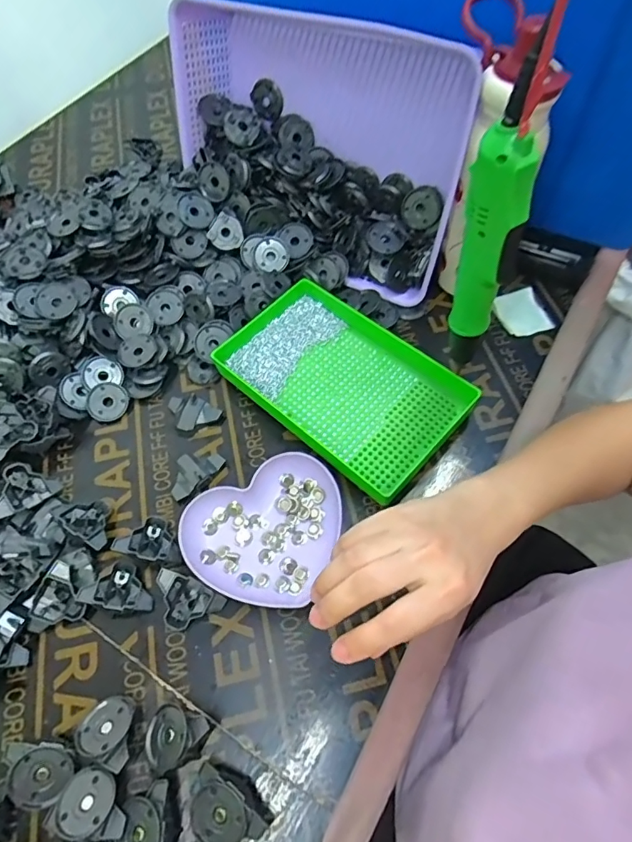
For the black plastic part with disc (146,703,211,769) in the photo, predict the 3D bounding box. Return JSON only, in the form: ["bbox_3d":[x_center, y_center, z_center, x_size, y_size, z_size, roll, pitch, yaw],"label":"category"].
[{"bbox_3d":[-0.108,0.248,0.387,0.048,0.022,0.042,3,60,27],"label":"black plastic part with disc"}]

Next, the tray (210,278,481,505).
[{"bbox_3d":[0.022,-0.045,0.539,0.257,0.035,0.150,39,69,21],"label":"tray"}]

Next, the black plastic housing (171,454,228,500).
[{"bbox_3d":[-0.123,0.051,0.507,0.060,0.017,0.036,-32,64,-14],"label":"black plastic housing"}]

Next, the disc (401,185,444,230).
[{"bbox_3d":[0.127,-0.253,0.589,0.050,0.013,0.047,10,108,32],"label":"disc"}]

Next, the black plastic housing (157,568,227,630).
[{"bbox_3d":[-0.115,0.160,0.436,0.055,0.028,0.040,15,63,11],"label":"black plastic housing"}]

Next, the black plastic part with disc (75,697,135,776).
[{"bbox_3d":[-0.161,0.242,0.390,0.049,0.031,0.040,18,63,12],"label":"black plastic part with disc"}]

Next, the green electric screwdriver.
[{"bbox_3d":[0.127,-0.120,0.383,0.032,0.200,0.041,-17,61,-7],"label":"green electric screwdriver"}]

